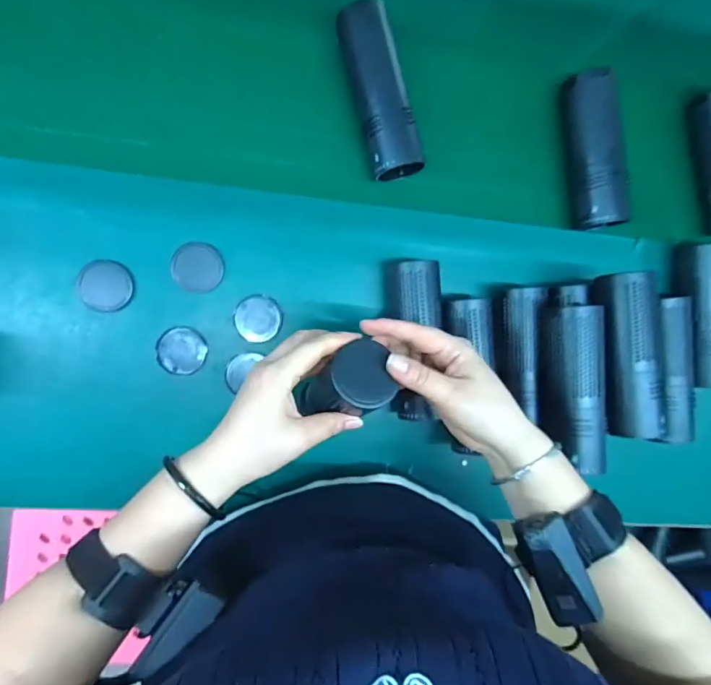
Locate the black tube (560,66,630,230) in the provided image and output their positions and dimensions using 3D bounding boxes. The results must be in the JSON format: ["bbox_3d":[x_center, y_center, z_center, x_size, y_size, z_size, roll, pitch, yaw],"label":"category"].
[{"bbox_3d":[0.265,-0.209,0.497,0.048,0.045,0.165,-7,94,-8],"label":"black tube"}]

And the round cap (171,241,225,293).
[{"bbox_3d":[-0.160,-0.076,0.464,0.050,0.006,0.048,0,93,-9],"label":"round cap"}]

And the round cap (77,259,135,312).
[{"bbox_3d":[-0.251,-0.057,0.458,0.050,0.005,0.050,0,93,-9],"label":"round cap"}]

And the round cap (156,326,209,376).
[{"bbox_3d":[-0.180,0.009,0.473,0.048,0.004,0.049,0,93,-9],"label":"round cap"}]

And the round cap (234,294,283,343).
[{"bbox_3d":[-0.103,-0.025,0.482,0.047,0.004,0.049,0,93,-9],"label":"round cap"}]

